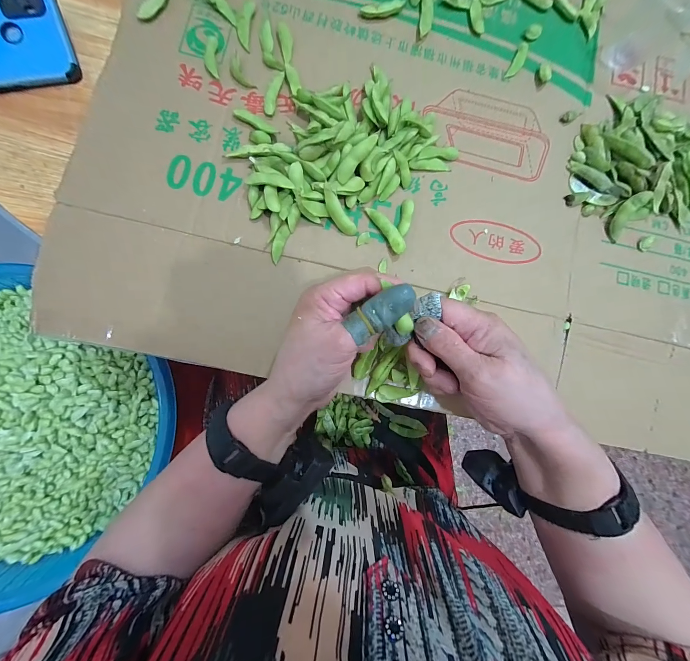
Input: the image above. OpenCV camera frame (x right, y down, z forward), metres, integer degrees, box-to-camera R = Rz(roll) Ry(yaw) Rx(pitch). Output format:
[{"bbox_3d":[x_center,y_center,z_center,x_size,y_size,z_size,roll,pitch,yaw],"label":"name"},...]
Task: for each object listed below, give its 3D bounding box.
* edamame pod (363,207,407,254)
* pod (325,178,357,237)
[{"bbox_3d":[0.042,-0.099,0.288,0.015,0.010,0.055,-33,88,-7],"label":"edamame pod"},{"bbox_3d":[-0.007,-0.113,0.277,0.014,0.009,0.052,-35,108,-7],"label":"pod"}]

